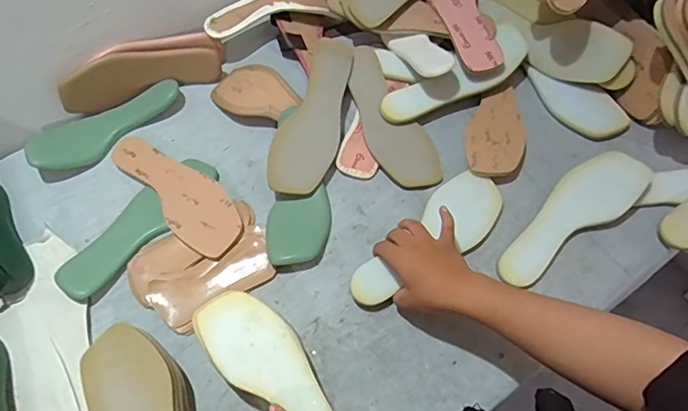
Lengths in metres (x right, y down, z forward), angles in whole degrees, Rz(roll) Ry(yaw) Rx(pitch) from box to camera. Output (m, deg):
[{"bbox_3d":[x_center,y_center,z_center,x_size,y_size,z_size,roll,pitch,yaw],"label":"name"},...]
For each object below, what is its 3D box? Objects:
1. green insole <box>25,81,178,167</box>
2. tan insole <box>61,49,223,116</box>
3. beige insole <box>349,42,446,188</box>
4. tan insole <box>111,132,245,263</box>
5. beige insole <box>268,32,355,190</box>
[{"bbox_3d":[-0.348,-0.117,0.728,0.224,0.022,0.069,-31,86,-15],"label":"green insole"},{"bbox_3d":[-0.308,-0.199,0.745,0.232,0.073,0.022,-17,37,-11],"label":"tan insole"},{"bbox_3d":[0.060,-0.128,0.716,0.080,0.017,0.234,-24,76,-10],"label":"beige insole"},{"bbox_3d":[-0.230,-0.026,0.681,0.083,0.010,0.238,-42,70,-13],"label":"tan insole"},{"bbox_3d":[-0.038,-0.129,0.700,0.083,0.019,0.242,24,72,-13],"label":"beige insole"}]

